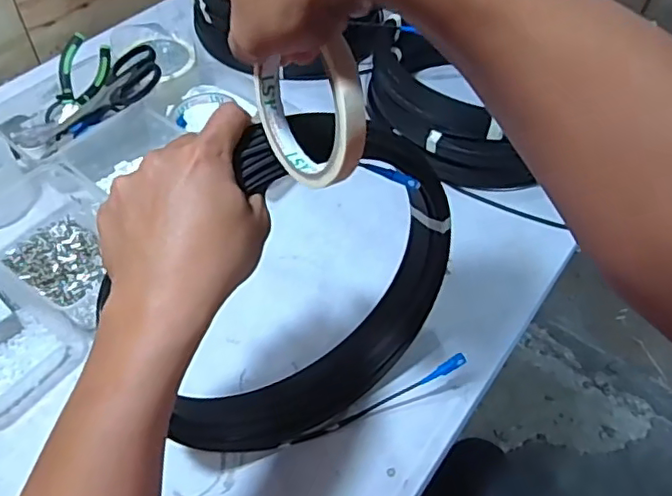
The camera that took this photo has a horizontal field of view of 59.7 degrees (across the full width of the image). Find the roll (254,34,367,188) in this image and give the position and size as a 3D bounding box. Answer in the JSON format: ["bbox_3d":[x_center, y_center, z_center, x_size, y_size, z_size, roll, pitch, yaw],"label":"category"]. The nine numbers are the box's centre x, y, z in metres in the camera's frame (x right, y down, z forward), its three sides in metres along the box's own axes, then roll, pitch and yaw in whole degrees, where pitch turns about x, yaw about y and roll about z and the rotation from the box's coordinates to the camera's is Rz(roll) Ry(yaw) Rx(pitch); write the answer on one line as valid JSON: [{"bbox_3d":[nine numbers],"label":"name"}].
[{"bbox_3d":[-0.017,-0.077,0.315,0.019,0.087,0.092,-29,57,-24],"label":"roll"}]

